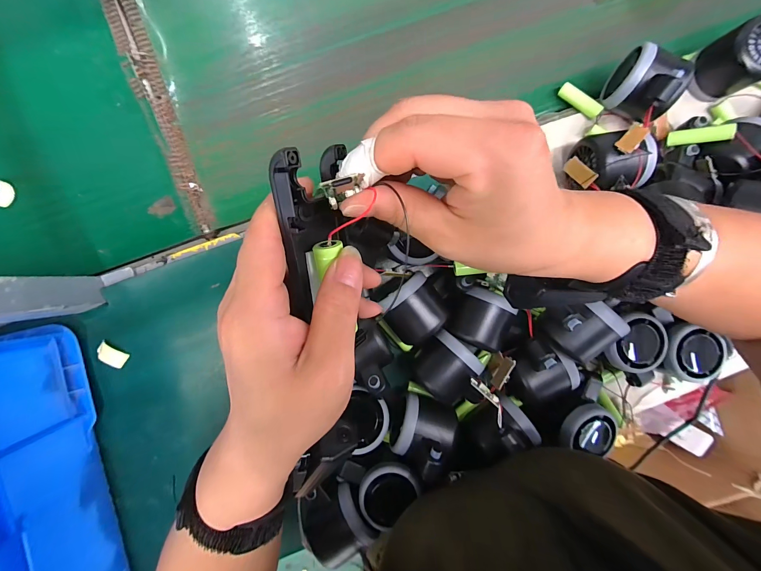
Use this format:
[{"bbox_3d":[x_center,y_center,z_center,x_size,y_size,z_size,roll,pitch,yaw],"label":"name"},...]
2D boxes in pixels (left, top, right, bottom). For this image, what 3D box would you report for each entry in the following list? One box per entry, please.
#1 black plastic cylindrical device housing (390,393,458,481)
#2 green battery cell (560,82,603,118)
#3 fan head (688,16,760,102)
[{"bbox_3d":[0.040,0.142,0.306,0.059,0.068,0.060,20,91,-3],"label":"black plastic cylindrical device housing"},{"bbox_3d":[0.216,-0.200,0.345,0.049,0.011,0.012,43,89,10],"label":"green battery cell"},{"bbox_3d":[0.366,-0.230,0.327,0.048,0.054,0.055,-24,92,-2],"label":"fan head"}]

